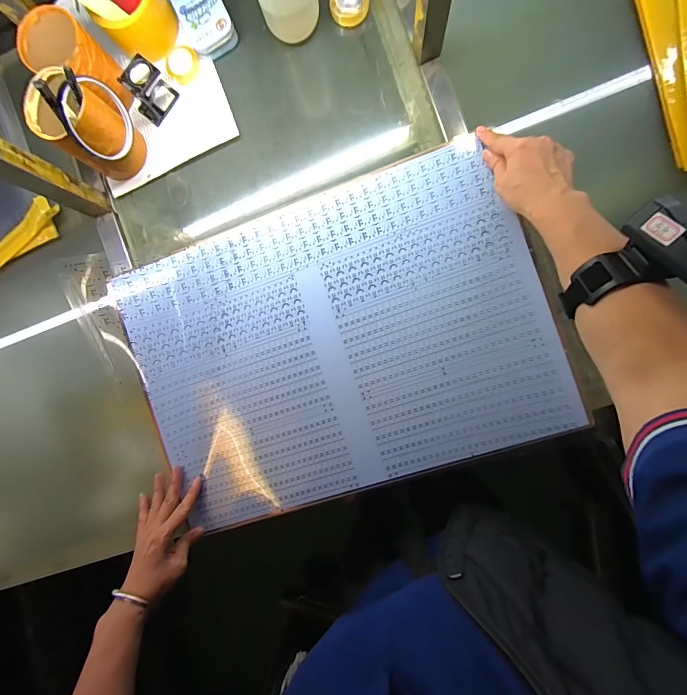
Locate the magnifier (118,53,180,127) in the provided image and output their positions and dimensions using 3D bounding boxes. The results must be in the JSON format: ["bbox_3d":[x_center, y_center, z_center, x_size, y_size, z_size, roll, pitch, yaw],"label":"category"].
[{"bbox_3d":[-0.270,-0.353,0.450,0.041,0.051,0.054,34,93,4],"label":"magnifier"}]

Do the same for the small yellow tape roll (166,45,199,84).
[{"bbox_3d":[-0.227,-0.398,0.461,0.041,0.015,0.045,0,90,5],"label":"small yellow tape roll"}]

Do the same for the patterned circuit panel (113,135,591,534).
[{"bbox_3d":[-0.010,-0.002,0.439,0.526,0.050,0.394,-20,88,5],"label":"patterned circuit panel"}]

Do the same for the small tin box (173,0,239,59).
[{"bbox_3d":[-0.194,-0.462,0.453,0.061,0.024,0.112,-25,88,5],"label":"small tin box"}]

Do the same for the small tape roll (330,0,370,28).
[{"bbox_3d":[0.009,-0.458,0.433,0.051,0.018,0.053,0,90,5],"label":"small tape roll"}]

